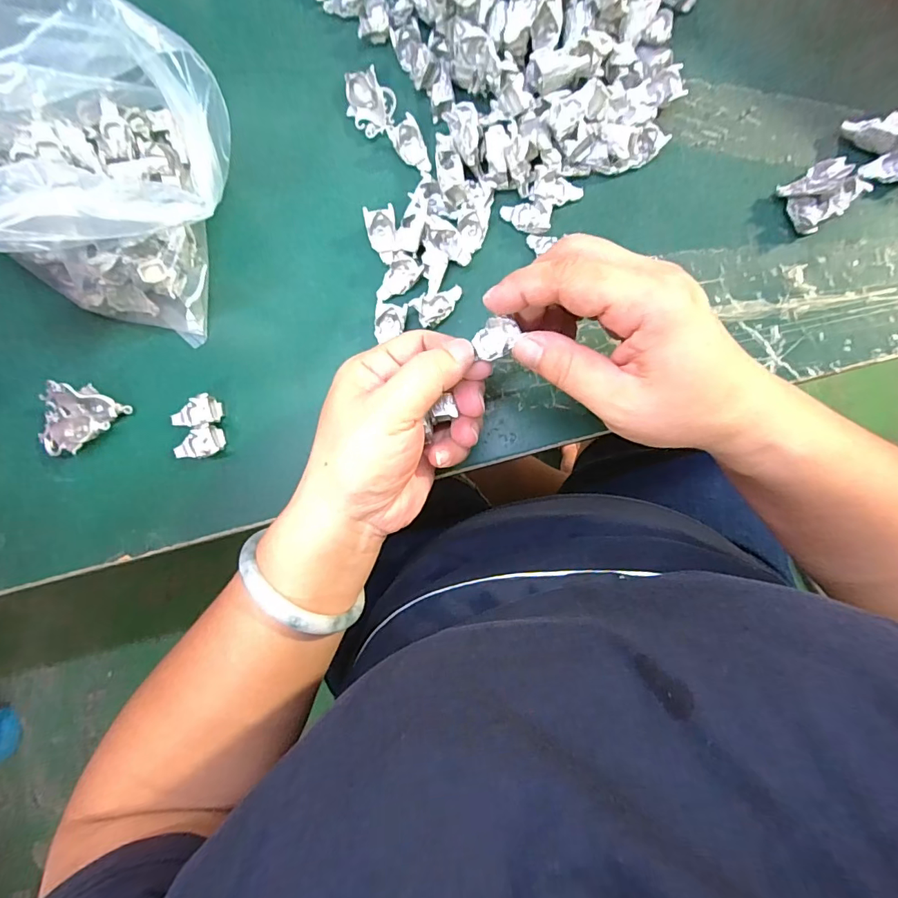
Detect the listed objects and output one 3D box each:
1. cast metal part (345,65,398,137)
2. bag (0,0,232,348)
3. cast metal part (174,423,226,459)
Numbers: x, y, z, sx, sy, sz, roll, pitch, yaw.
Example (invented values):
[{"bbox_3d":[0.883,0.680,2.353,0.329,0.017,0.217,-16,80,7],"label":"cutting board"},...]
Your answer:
[{"bbox_3d":[-0.051,-0.218,0.295,0.026,0.014,0.043,-39,82,0],"label":"cast metal part"},{"bbox_3d":[-0.184,-0.142,0.242,0.150,0.131,0.131,8,85,6],"label":"bag"},{"bbox_3d":[-0.152,-0.002,0.283,0.029,0.013,0.017,-17,83,3],"label":"cast metal part"}]

